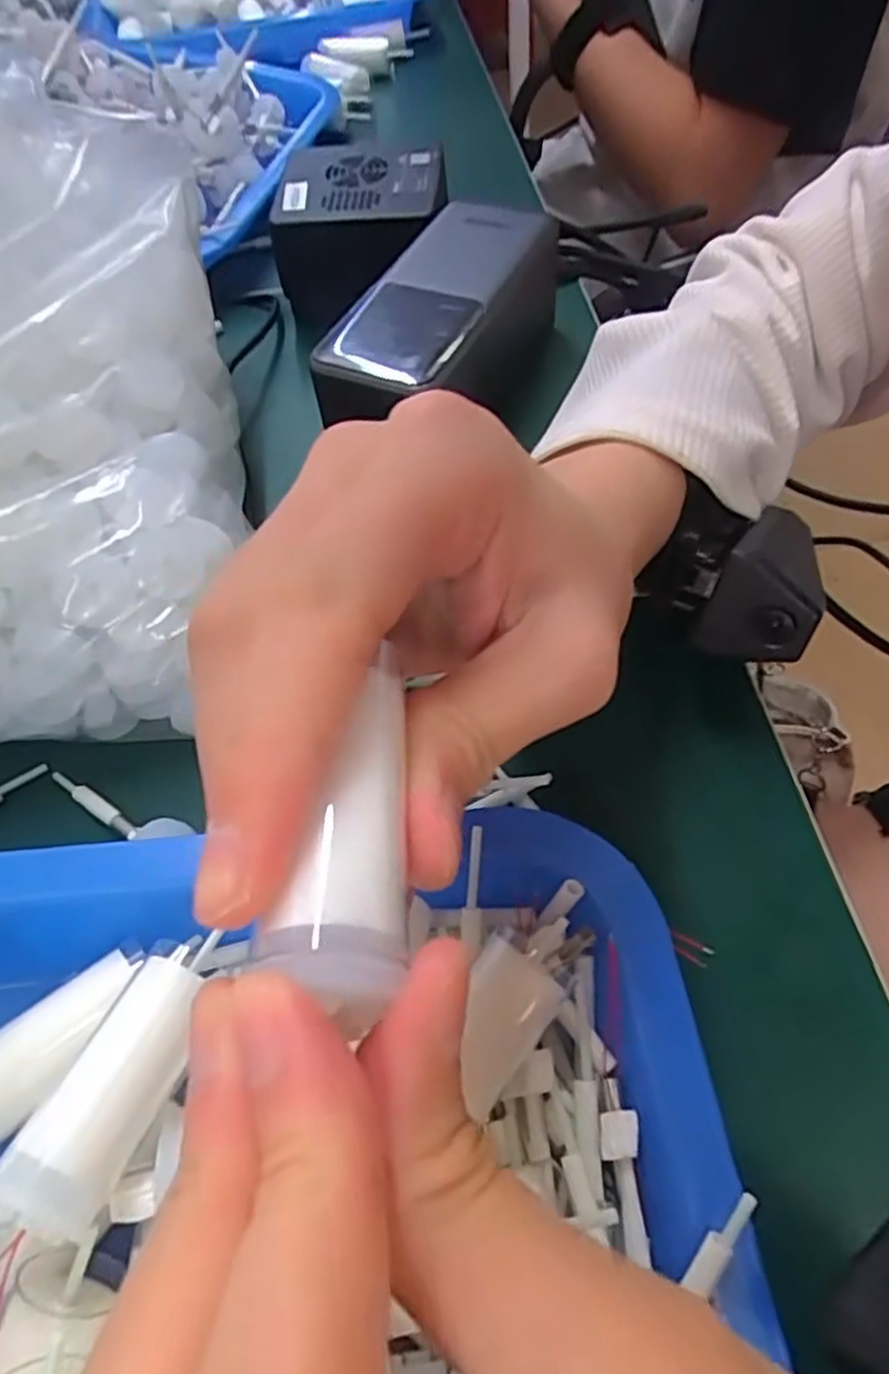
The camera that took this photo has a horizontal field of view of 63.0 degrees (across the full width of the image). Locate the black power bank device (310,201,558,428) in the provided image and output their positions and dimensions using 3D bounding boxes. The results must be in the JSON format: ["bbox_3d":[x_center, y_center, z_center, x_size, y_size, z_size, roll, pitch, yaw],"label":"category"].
[{"bbox_3d":[0.005,-0.143,0.302,0.063,0.049,0.134,19,61,16],"label":"black power bank device"}]

